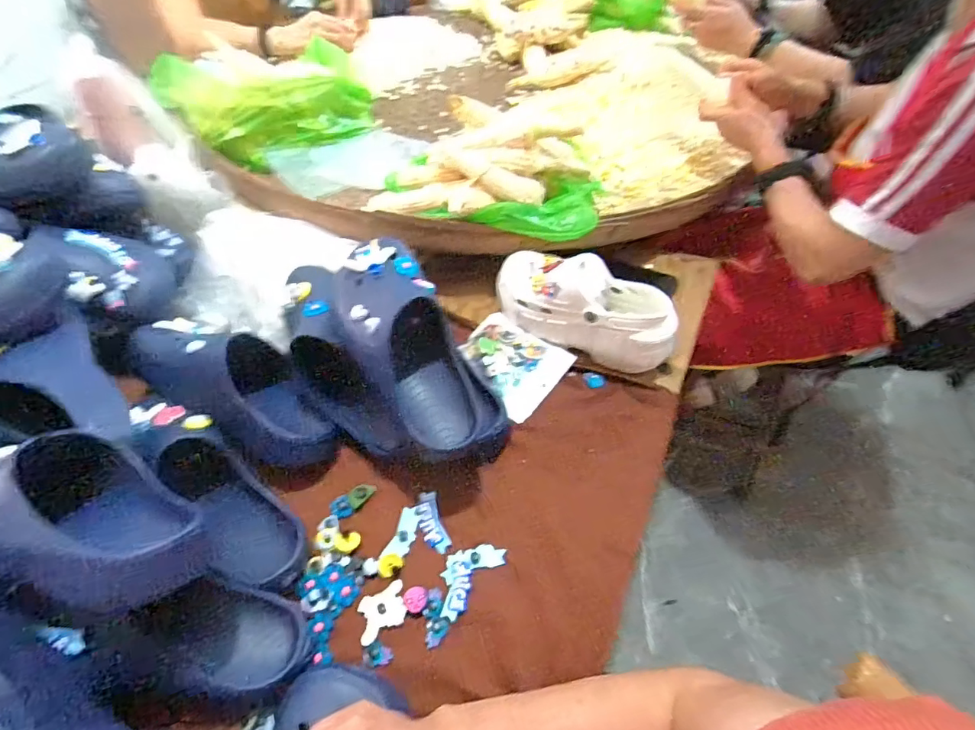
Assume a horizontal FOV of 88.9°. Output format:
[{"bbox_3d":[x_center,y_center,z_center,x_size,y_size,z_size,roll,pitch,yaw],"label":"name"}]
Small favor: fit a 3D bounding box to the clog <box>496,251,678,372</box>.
[{"bbox_3d":[0.122,-0.079,0.637,0.245,0.090,0.087,24,55,19],"label":"clog"}]

